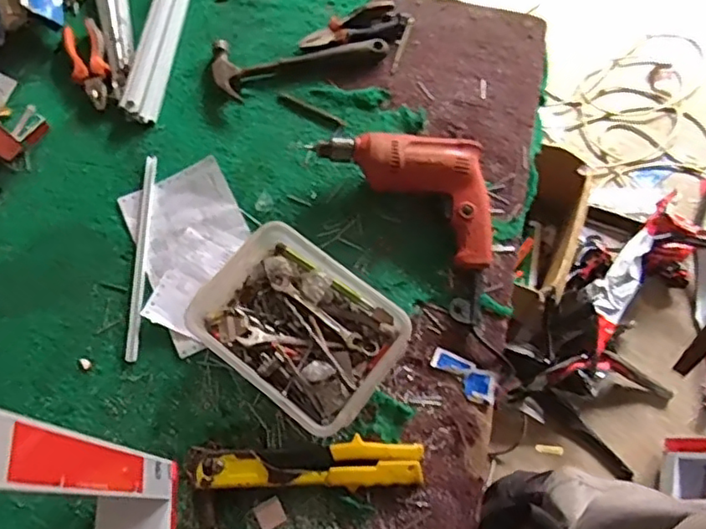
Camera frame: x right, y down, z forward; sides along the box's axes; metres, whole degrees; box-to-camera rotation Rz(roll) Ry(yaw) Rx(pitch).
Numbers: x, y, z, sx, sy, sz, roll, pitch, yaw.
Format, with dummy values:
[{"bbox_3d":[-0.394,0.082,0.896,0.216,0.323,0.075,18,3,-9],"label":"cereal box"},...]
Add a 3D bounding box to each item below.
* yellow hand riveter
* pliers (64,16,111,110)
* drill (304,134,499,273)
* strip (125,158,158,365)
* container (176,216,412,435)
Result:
[{"bbox_3d":[-0.044,0.222,0.668,0.238,0.029,0.050,-3,68,-4],"label":"yellow hand riveter"},{"bbox_3d":[-0.372,-0.285,0.862,0.049,0.009,0.154,-18,70,-10],"label":"pliers"},{"bbox_3d":[0.091,-0.118,0.783,0.258,0.061,0.125,37,71,12],"label":"drill"},{"bbox_3d":[-0.267,-0.016,0.769,0.018,0.010,0.273,-1,68,-3],"label":"strip"},{"bbox_3d":[-0.063,0.072,0.713,0.226,0.054,0.168,37,71,11],"label":"container"}]

